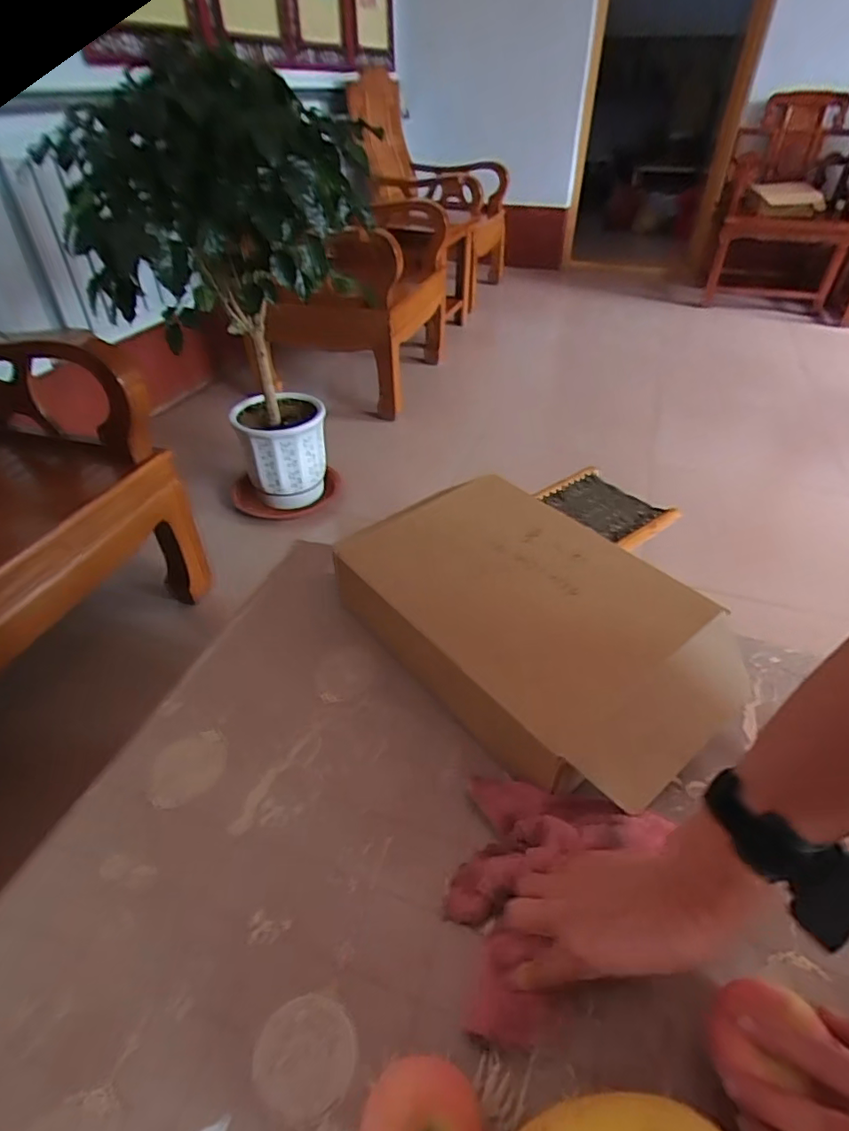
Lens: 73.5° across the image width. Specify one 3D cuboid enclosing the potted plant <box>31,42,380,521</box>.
[{"bbox_3d":[-0.448,-0.605,1.466,0.665,0.997,0.525,-13,42,-14],"label":"potted plant"}]

